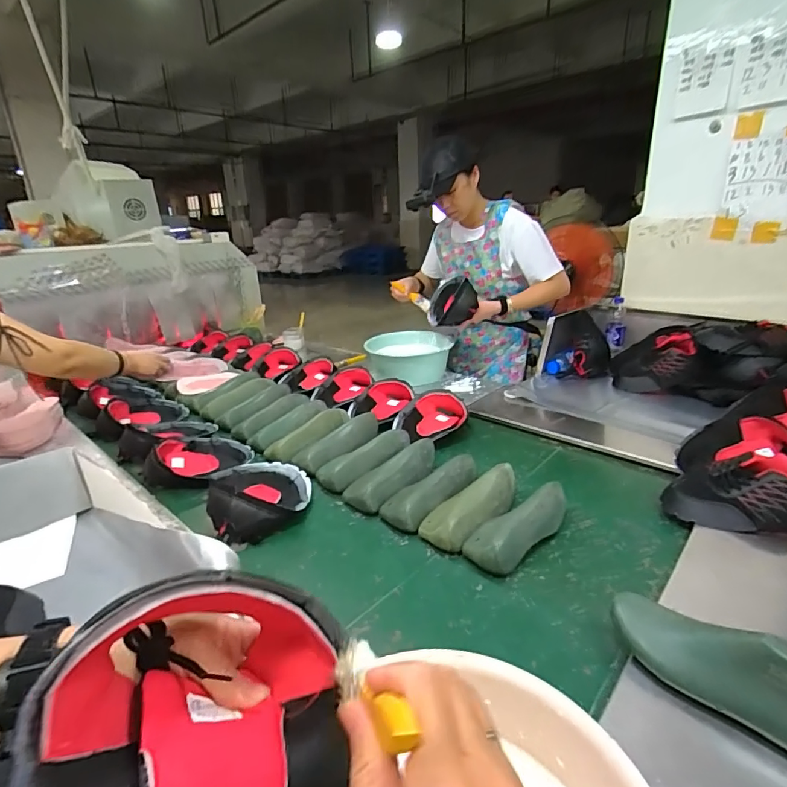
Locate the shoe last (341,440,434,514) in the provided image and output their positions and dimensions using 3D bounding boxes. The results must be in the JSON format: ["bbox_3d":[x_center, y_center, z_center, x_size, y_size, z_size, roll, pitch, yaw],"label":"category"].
[{"bbox_3d":[0.003,0.169,1.010,0.237,0.066,0.102,-22,29,-40],"label":"shoe last"}]

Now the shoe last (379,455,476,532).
[{"bbox_3d":[0.077,0.191,0.947,0.100,0.068,0.235,18,29,42],"label":"shoe last"}]

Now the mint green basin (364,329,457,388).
[{"bbox_3d":[0.064,-0.131,1.656,0.310,0.116,0.322,-2,21,1],"label":"mint green basin"}]

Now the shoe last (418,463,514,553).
[{"bbox_3d":[0.156,0.209,0.879,0.237,0.065,0.097,-19,27,-36],"label":"shoe last"}]

